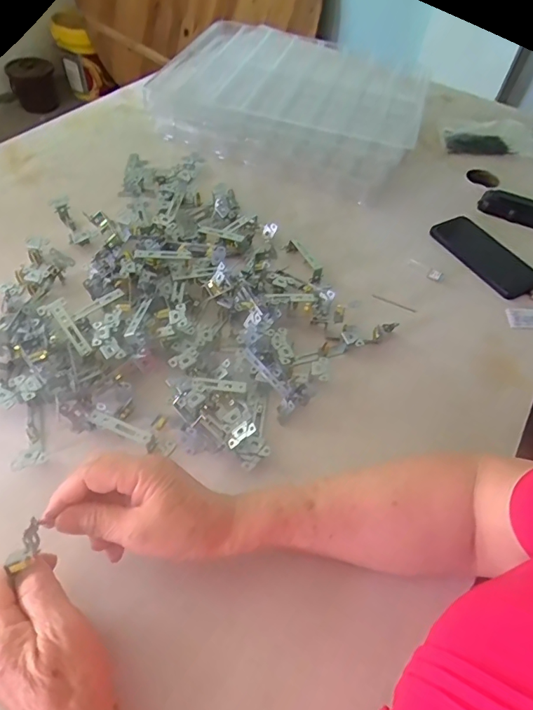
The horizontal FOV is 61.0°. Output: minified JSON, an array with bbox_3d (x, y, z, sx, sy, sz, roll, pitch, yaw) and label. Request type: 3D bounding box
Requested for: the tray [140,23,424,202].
[{"bbox_3d":[0.047,-0.436,0.791,0.420,0.113,0.288,21,55,10],"label":"tray"}]

